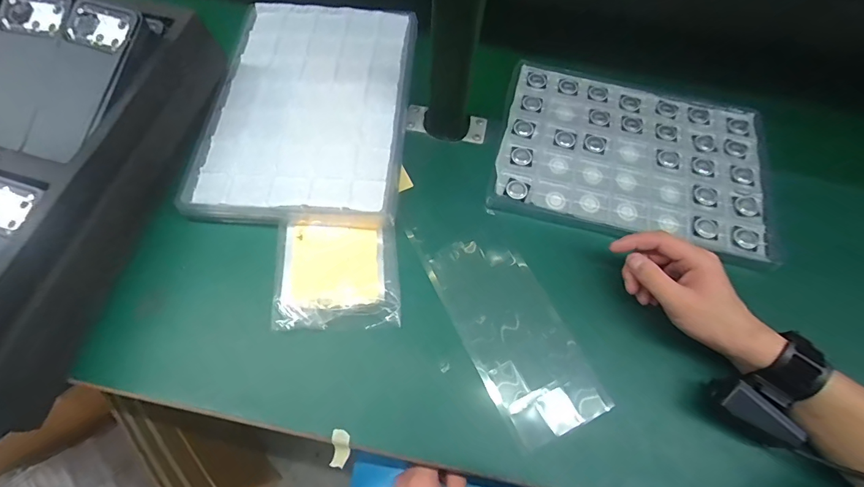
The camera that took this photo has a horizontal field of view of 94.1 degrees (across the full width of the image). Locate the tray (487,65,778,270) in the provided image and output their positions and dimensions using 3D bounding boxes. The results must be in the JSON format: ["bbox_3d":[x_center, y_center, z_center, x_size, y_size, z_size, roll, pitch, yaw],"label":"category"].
[{"bbox_3d":[0.242,-0.107,0.485,0.308,0.015,0.235,14,67,4],"label":"tray"}]

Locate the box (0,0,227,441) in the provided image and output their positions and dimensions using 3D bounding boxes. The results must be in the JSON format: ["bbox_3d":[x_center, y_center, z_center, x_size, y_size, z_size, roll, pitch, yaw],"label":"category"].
[{"bbox_3d":[-0.435,-0.067,0.362,0.315,0.100,0.403,11,66,2],"label":"box"}]

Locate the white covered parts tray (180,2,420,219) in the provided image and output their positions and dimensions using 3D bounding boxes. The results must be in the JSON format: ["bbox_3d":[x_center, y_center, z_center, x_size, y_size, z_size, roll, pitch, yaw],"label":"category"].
[{"bbox_3d":[-0.140,-0.170,0.482,0.228,0.019,0.317,5,66,0],"label":"white covered parts tray"}]

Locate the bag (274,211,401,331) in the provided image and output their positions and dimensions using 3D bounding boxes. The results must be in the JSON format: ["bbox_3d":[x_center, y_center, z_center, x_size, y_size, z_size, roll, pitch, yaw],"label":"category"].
[{"bbox_3d":[-0.095,0.025,0.405,0.117,0.023,0.116,-4,67,-4],"label":"bag"}]

